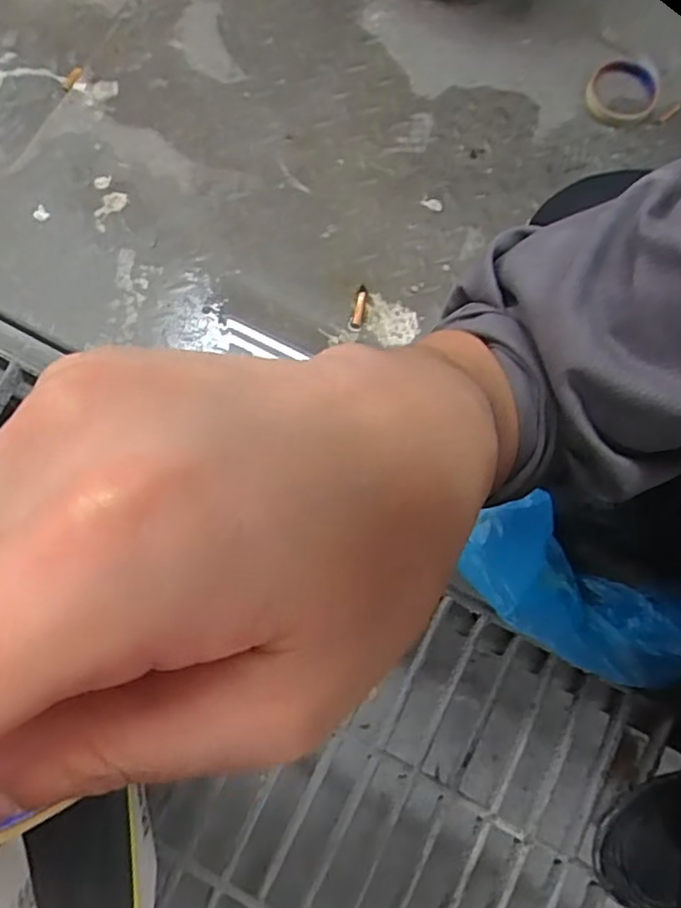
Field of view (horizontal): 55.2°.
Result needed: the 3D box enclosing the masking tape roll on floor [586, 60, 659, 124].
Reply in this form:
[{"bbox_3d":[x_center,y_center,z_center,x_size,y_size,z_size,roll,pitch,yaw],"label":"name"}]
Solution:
[{"bbox_3d":[0.341,-0.437,0.786,0.079,0.025,0.071,32,82,6],"label":"masking tape roll on floor"}]

